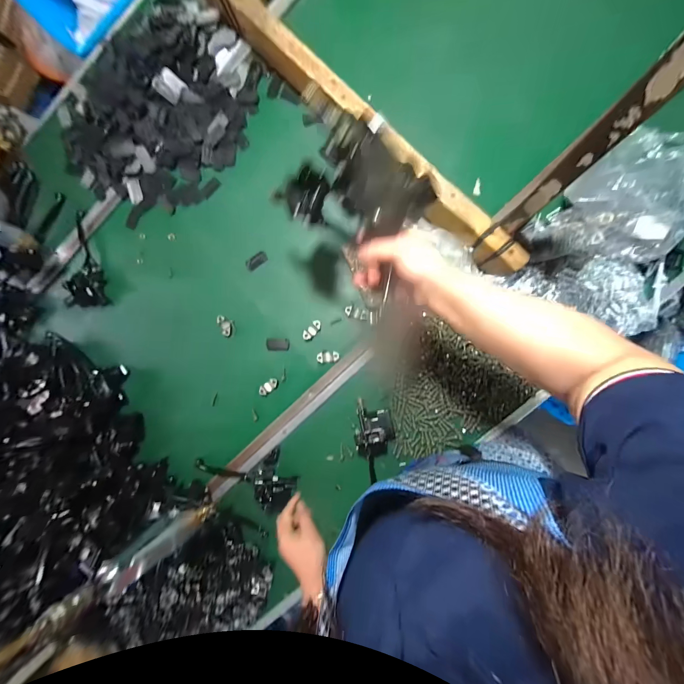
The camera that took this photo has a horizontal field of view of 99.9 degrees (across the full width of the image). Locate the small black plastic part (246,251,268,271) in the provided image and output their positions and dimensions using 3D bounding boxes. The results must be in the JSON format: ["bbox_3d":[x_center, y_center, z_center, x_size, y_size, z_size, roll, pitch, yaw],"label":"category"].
[{"bbox_3d":[-0.182,-0.172,0.609,0.051,0.004,0.025,-29,87,8],"label":"small black plastic part"}]

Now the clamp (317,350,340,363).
[{"bbox_3d":[-0.028,0.029,0.583,0.042,0.019,0.025,-4,91,9],"label":"clamp"}]

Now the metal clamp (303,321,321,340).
[{"bbox_3d":[-0.060,-0.024,0.585,0.019,0.016,0.046,44,97,6],"label":"metal clamp"}]

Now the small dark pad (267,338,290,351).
[{"bbox_3d":[-0.134,0.005,0.599,0.048,0.005,0.026,0,91,9],"label":"small dark pad"}]

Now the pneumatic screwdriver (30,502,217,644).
[{"bbox_3d":[-0.253,0.277,0.385,0.034,0.243,0.052,-44,83,7],"label":"pneumatic screwdriver"}]

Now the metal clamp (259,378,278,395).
[{"bbox_3d":[-0.154,0.094,0.599,0.047,0.007,0.021,-40,85,8],"label":"metal clamp"}]

